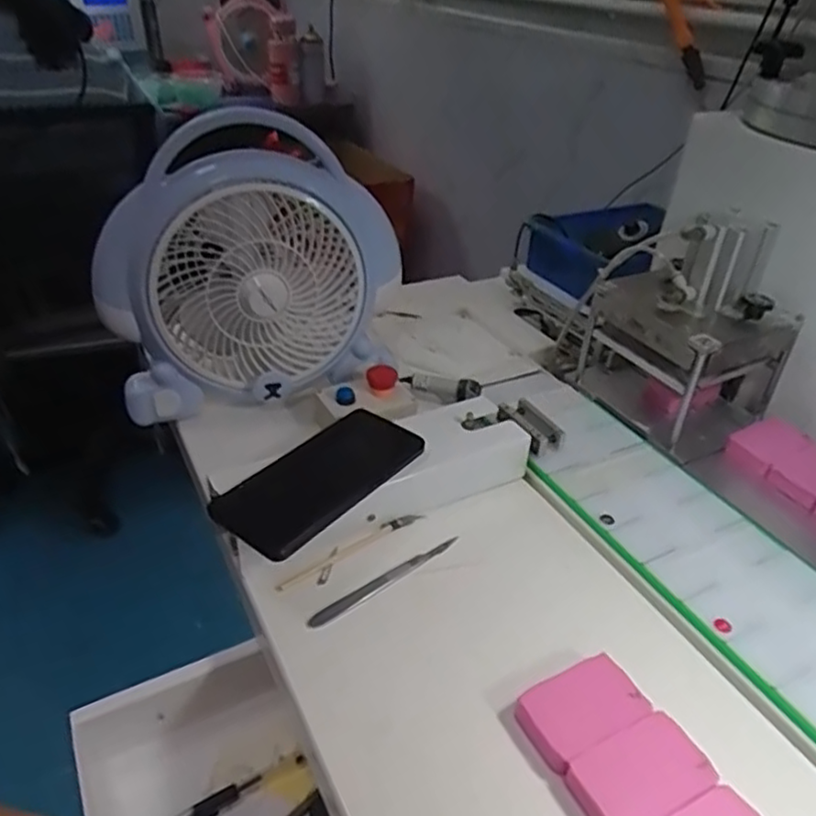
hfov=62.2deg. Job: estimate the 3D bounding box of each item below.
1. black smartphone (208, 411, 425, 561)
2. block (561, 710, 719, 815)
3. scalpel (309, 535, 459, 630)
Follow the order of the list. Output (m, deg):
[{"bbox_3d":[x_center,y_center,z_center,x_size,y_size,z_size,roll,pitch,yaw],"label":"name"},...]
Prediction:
[{"bbox_3d":[-0.064,0.051,0.508,0.077,0.011,0.160,25,40,29],"label":"black smartphone"},{"bbox_3d":[0.127,0.201,0.369,0.073,0.012,0.045,-15,38,-25],"label":"block"},{"bbox_3d":[-0.015,0.123,0.487,0.129,0.004,0.010,-23,42,-33],"label":"scalpel"}]

